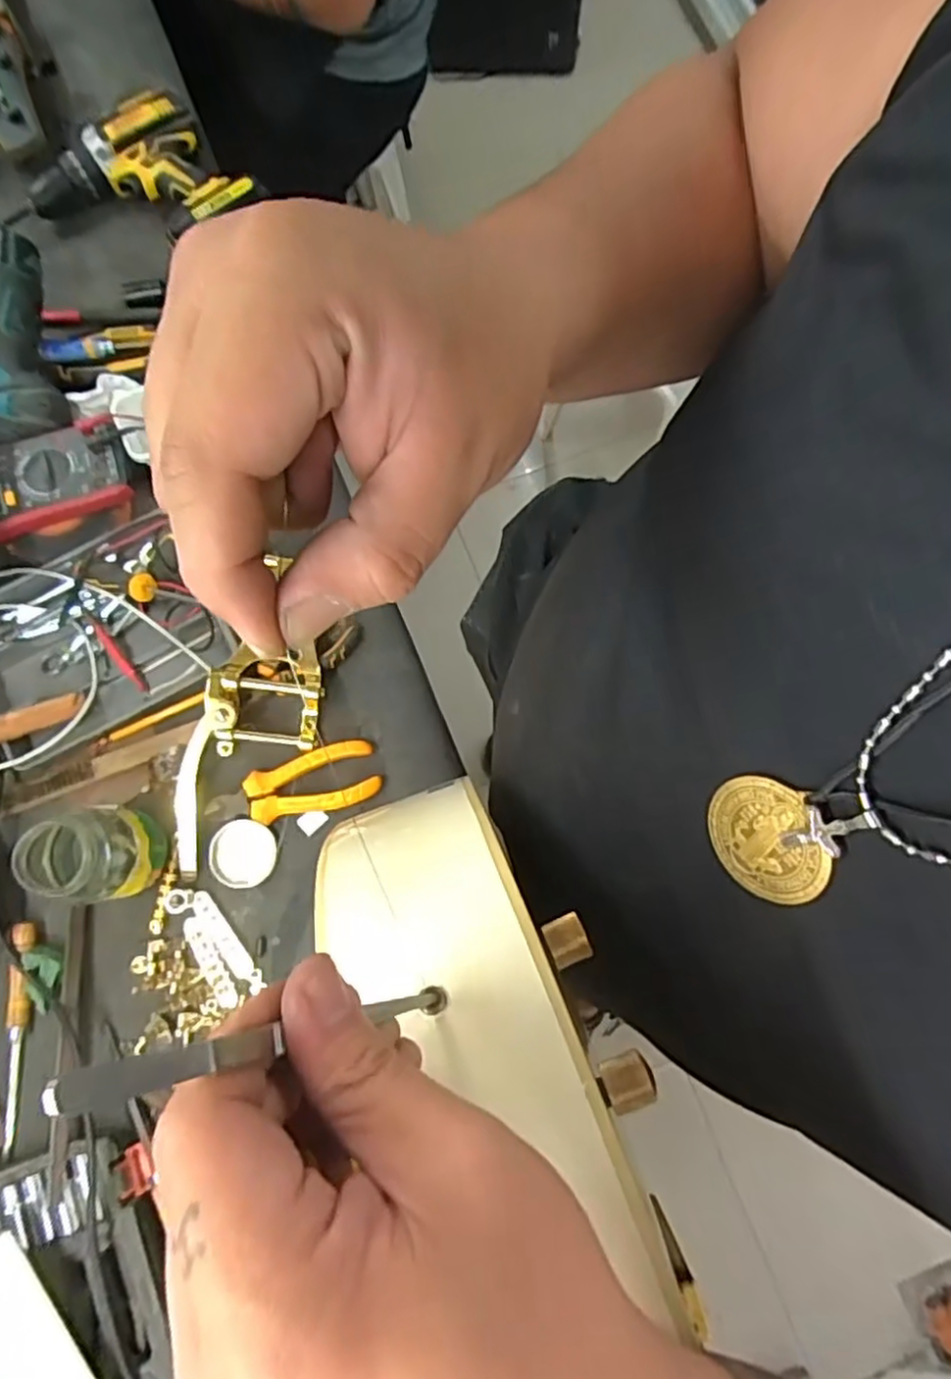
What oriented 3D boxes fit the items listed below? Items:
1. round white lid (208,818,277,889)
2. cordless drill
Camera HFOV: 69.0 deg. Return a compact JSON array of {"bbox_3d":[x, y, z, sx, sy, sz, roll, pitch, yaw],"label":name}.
[{"bbox_3d":[-0.210,0.148,0.625,0.057,0.009,0.058,0,78,0],"label":"round white lid"},{"bbox_3d":[-0.351,-0.521,0.717,0.194,0.081,0.190,-35,81,-7],"label":"cordless drill"}]

